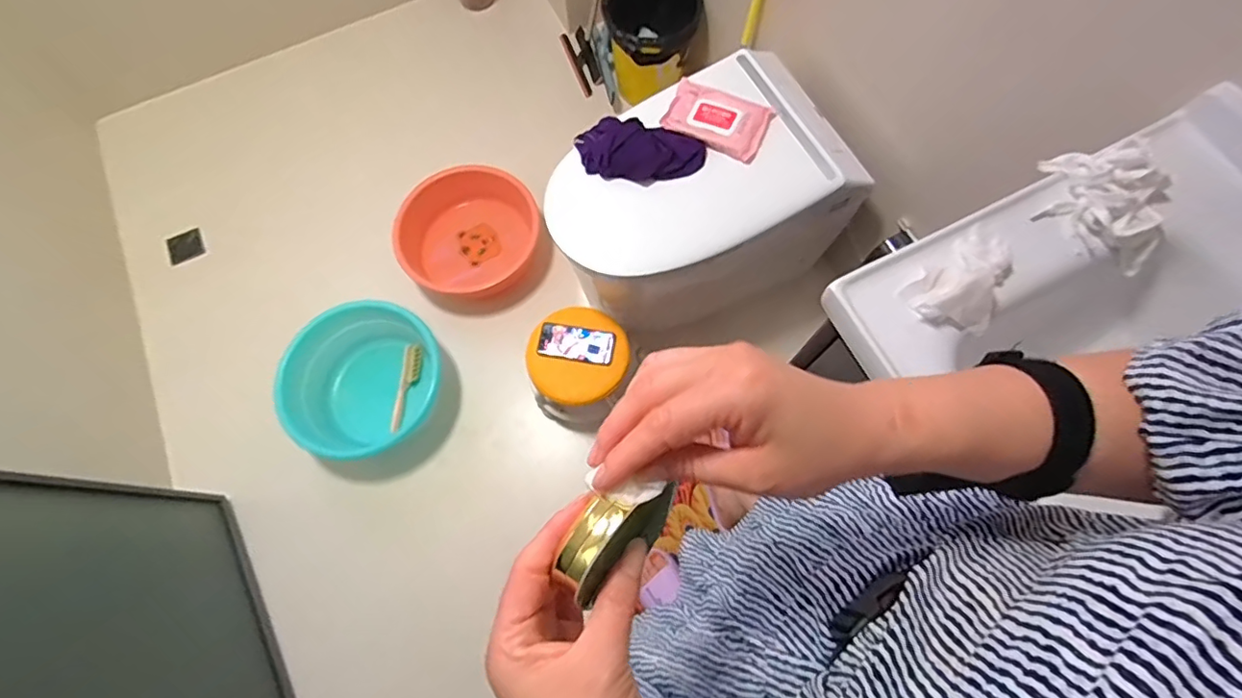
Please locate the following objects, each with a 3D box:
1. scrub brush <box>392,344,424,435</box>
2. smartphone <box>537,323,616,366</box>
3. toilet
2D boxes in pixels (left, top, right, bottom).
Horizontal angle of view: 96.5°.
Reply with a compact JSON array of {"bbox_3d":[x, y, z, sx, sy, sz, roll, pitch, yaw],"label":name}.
[{"bbox_3d":[-0.554,0.099,1.434,0.043,0.043,0.222,7,72,4],"label":"scrub brush"},{"bbox_3d":[-0.101,-0.011,1.258,0.169,0.006,0.076,9,79,2],"label":"smartphone"},{"bbox_3d":[0.165,-0.314,1.310,0.639,0.505,0.364,-23,72,-6],"label":"toilet"}]

